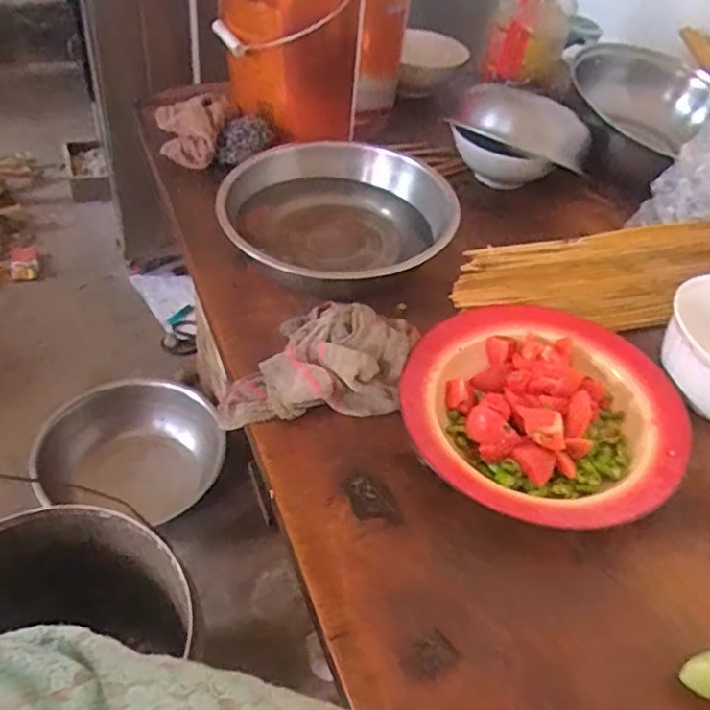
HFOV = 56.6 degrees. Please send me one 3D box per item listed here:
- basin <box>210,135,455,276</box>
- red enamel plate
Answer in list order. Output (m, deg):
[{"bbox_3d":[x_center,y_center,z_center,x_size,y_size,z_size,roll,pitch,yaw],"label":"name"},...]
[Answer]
[{"bbox_3d":[-0.020,-0.145,0.699,0.230,0.088,0.230,4,44,-4],"label":"basin"},{"bbox_3d":[0.165,0.043,0.571,0.224,0.049,0.218,4,44,-4],"label":"red enamel plate"}]

